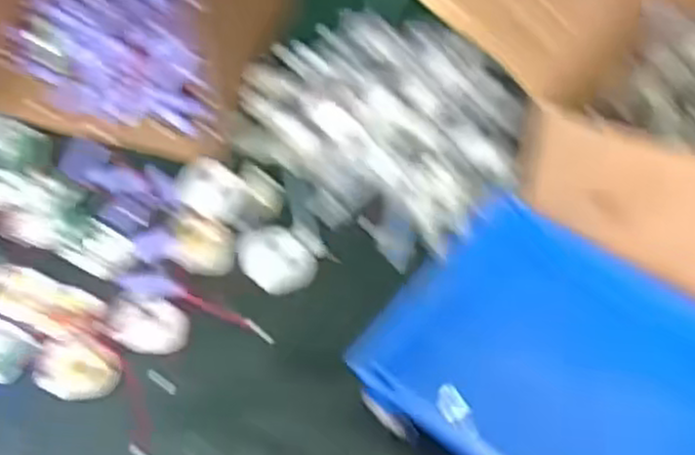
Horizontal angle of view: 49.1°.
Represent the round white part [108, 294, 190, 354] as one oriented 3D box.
[{"bbox_3d":[-0.186,0.091,0.712,0.070,0.015,0.052,0,56,3],"label":"round white part"}]

